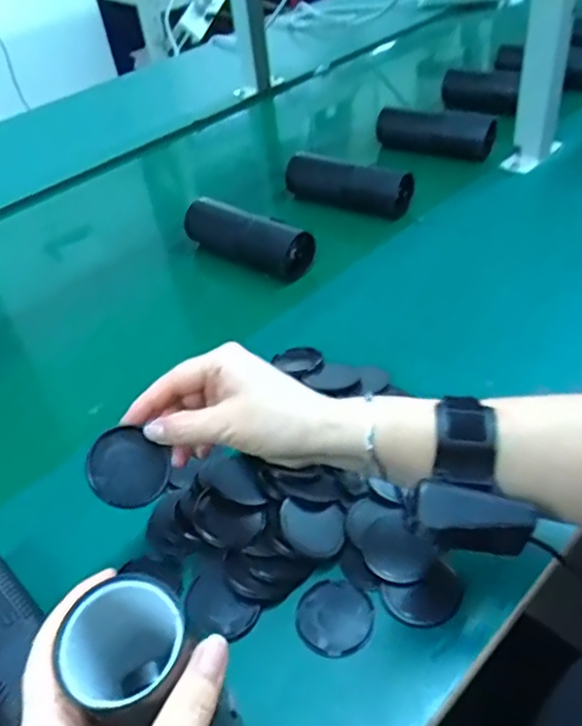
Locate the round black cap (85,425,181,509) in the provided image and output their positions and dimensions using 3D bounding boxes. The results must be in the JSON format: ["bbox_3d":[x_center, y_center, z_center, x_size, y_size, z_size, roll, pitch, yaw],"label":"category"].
[{"bbox_3d":[-0.099,0.063,0.397,0.050,0.006,0.048,8,62,-16],"label":"round black cap"}]

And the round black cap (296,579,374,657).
[{"bbox_3d":[0.029,0.167,0.426,0.051,0.004,0.049,-4,43,4],"label":"round black cap"}]

